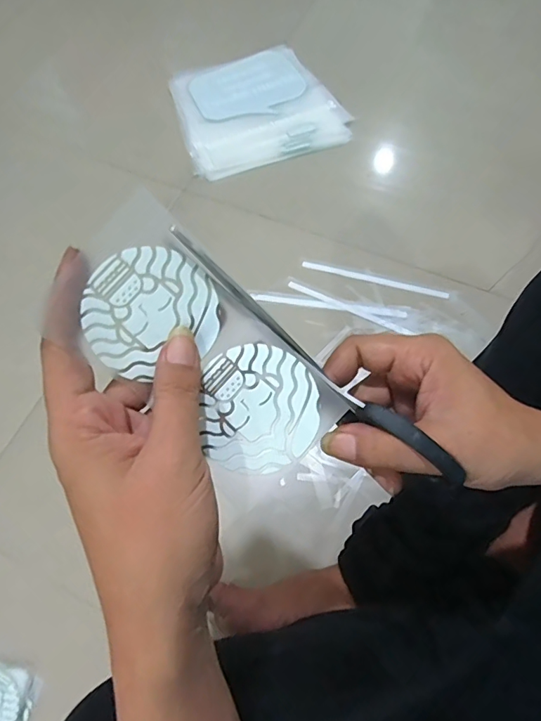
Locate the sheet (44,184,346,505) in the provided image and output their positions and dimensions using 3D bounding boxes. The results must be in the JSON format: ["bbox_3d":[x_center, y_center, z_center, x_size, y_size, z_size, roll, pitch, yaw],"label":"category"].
[{"bbox_3d":[-0.038,-0.003,0.244,0.074,0.020,0.153,-42,96,-14],"label":"sheet"}]

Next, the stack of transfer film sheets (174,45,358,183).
[{"bbox_3d":[-0.026,-0.466,0.867,0.280,0.016,0.281,-19,66,-5],"label":"stack of transfer film sheets"}]

